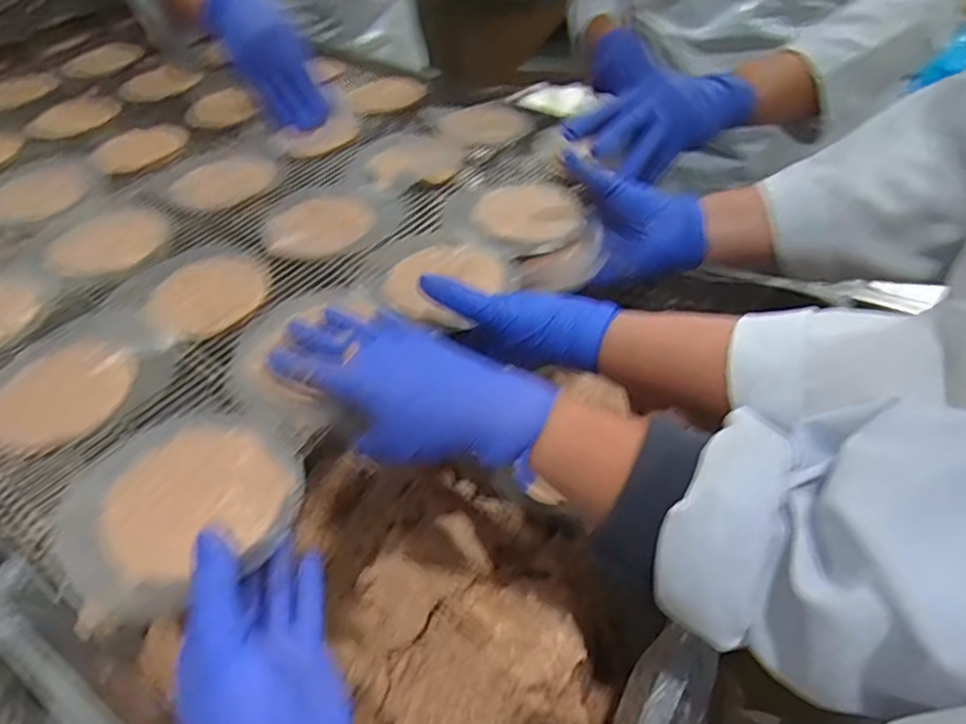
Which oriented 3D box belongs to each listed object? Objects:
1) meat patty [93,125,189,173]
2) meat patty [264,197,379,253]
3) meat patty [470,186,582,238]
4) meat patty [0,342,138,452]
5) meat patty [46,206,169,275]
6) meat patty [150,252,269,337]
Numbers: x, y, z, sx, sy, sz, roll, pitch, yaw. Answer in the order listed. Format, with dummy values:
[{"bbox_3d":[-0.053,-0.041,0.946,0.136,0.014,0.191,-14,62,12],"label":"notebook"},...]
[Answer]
[{"bbox_3d":[-0.353,-0.223,0.625,0.091,0.015,0.067,-28,48,-20],"label":"meat patty"},{"bbox_3d":[-0.142,-0.122,0.528,0.089,0.007,0.084,-4,44,4],"label":"meat patty"},{"bbox_3d":[0.042,-0.132,0.521,0.084,0.016,0.069,8,46,16],"label":"meat patty"},{"bbox_3d":[-0.274,0.020,0.395,0.074,0.015,0.086,29,55,32],"label":"meat patty"},{"bbox_3d":[-0.322,-0.105,0.517,0.091,0.013,0.082,-32,49,-23],"label":"meat patty"},{"bbox_3d":[-0.210,-0.052,0.461,0.082,0.012,0.084,-28,48,-20],"label":"meat patty"}]

